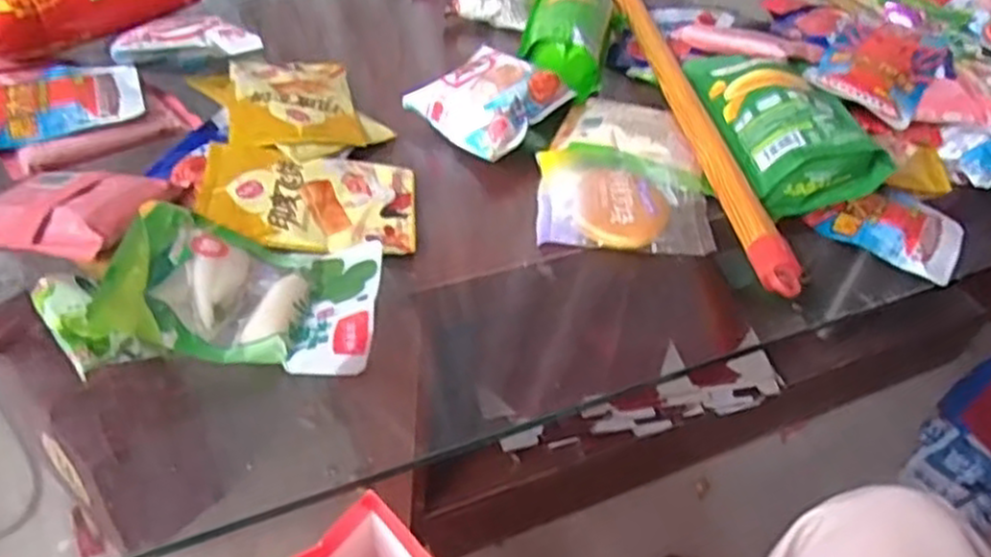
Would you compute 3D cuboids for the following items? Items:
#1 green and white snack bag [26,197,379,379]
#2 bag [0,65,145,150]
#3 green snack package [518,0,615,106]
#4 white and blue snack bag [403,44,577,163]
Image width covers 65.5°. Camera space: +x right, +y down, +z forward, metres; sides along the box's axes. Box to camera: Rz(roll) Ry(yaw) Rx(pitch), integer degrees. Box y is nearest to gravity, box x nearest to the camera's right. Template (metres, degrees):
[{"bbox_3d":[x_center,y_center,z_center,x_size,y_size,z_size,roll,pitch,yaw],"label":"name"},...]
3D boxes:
[{"bbox_3d":[-0.163,0.004,0.467,0.182,0.047,0.129,-5,44,-12],"label":"green and white snack bag"},{"bbox_3d":[-0.372,-0.128,0.578,0.193,0.027,0.109,-18,48,-25],"label":"bag"},{"bbox_3d":[0.071,-0.245,0.760,0.087,0.061,0.204,9,42,2],"label":"green snack package"},{"bbox_3d":[-0.002,-0.157,0.663,0.113,0.048,0.112,36,50,28],"label":"white and blue snack bag"}]

